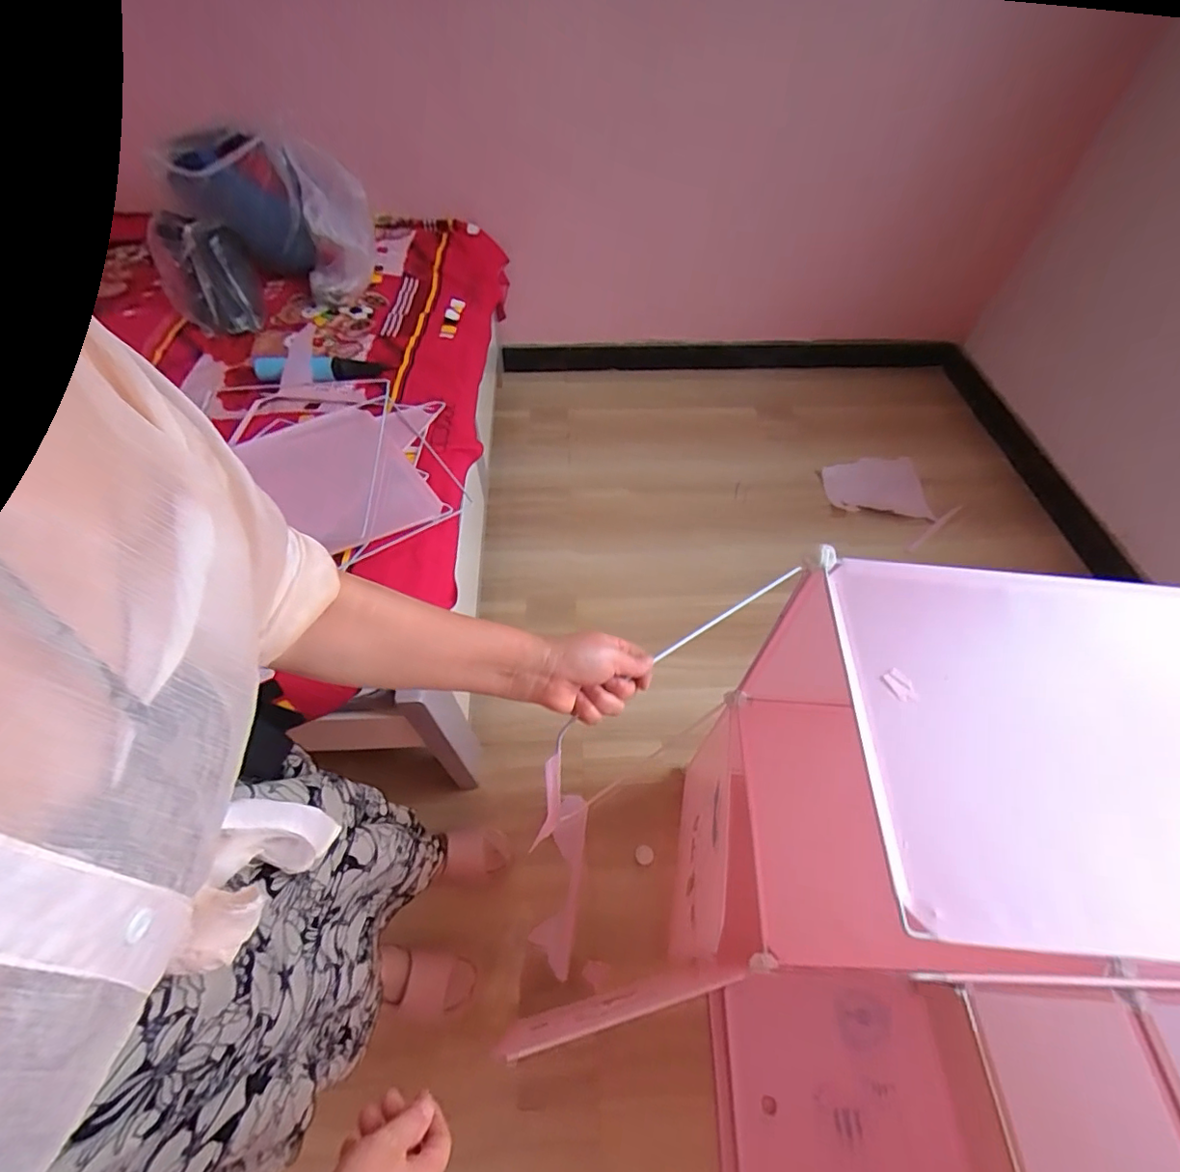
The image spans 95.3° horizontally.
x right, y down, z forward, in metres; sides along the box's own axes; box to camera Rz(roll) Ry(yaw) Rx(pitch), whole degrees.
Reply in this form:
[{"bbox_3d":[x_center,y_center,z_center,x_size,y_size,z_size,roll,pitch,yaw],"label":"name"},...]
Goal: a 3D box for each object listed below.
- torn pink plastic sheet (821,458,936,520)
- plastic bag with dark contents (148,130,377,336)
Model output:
[{"bbox_3d":[0.842,-0.297,1.585,0.283,0.031,0.173,7,76,15],"label":"torn pink plastic sheet"},{"bbox_3d":[-0.770,-0.834,1.259,0.481,0.327,0.205,-20,57,-16],"label":"plastic bag with dark contents"}]

